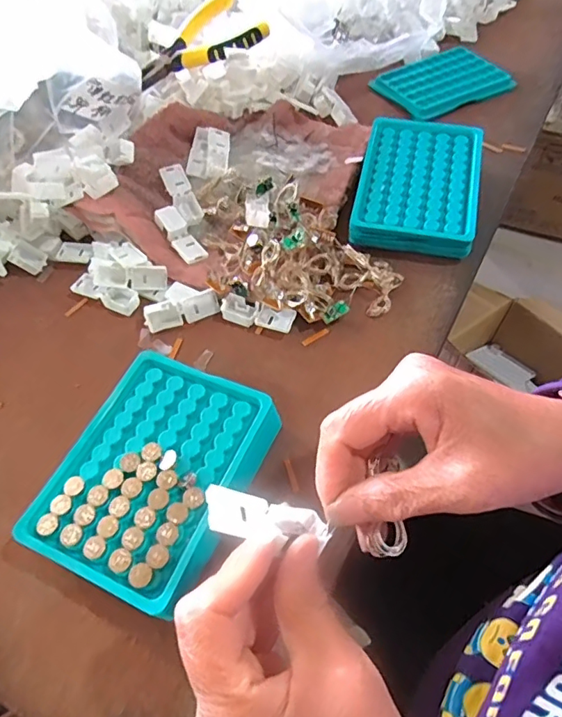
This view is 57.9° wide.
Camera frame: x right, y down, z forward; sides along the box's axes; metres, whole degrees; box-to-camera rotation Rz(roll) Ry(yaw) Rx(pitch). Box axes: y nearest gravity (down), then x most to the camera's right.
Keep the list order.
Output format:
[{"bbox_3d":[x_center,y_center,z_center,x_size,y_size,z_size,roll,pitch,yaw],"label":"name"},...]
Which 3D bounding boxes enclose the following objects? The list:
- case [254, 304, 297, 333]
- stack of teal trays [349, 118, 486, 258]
[{"bbox_3d":[-0.004,-0.029,0.378,0.027,0.010,0.018,15,59,12],"label":"case"},{"bbox_3d":[0.116,-0.147,0.432,0.096,0.031,0.131,10,58,9],"label":"stack of teal trays"}]

